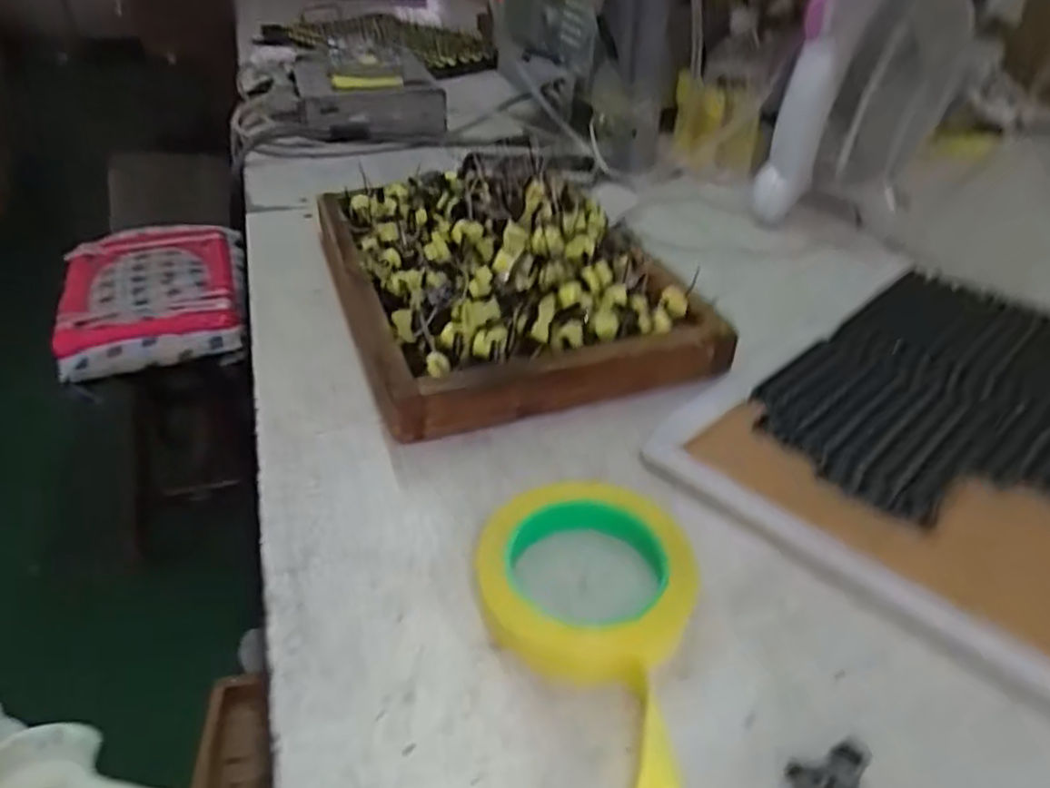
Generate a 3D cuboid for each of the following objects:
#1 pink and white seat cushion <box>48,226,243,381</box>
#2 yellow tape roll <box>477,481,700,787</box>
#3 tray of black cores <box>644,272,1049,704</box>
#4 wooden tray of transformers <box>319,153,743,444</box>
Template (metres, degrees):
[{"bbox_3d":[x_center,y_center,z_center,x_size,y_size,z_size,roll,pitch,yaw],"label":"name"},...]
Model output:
[{"bbox_3d":[-0.584,-0.166,1.129,0.264,0.067,0.386,-10,39,-16],"label":"pink and white seat cushion"},{"bbox_3d":[0.044,0.116,0.325,0.100,0.031,0.203,-13,38,-14],"label":"yellow tape roll"},{"bbox_3d":[0.292,0.012,0.475,0.372,0.013,0.256,-32,46,-33],"label":"tray of black cores"},{"bbox_3d":[-0.025,-0.111,0.574,0.238,0.102,0.320,-11,40,-18],"label":"wooden tray of transformers"}]

